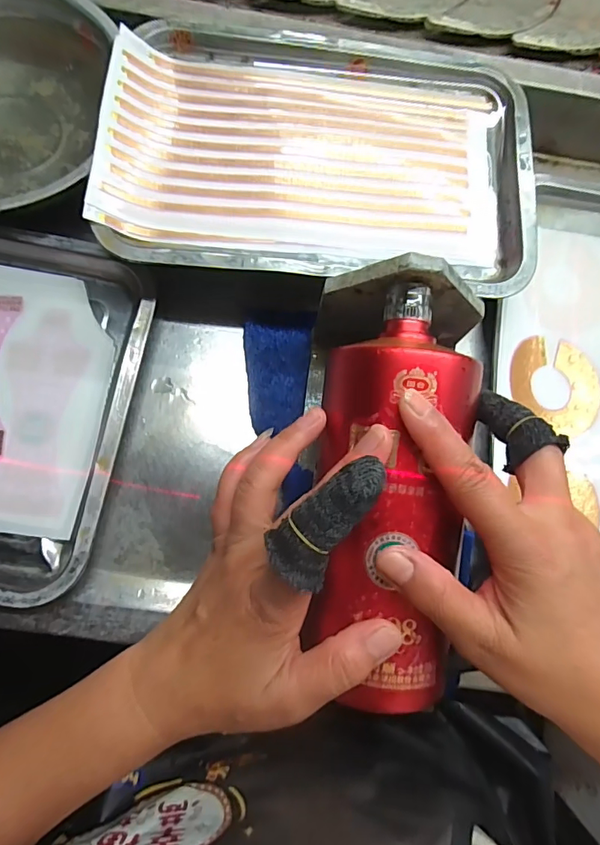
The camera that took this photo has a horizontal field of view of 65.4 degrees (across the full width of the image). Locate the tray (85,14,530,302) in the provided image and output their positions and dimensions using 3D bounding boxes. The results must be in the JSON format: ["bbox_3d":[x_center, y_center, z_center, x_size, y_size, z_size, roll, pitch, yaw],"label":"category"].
[{"bbox_3d":[0.017,-0.195,0.339,0.301,0.021,0.203,5,78,-4],"label":"tray"}]

